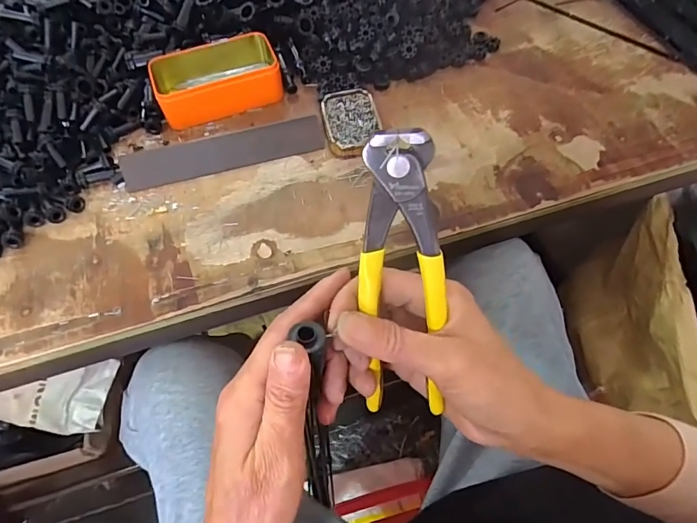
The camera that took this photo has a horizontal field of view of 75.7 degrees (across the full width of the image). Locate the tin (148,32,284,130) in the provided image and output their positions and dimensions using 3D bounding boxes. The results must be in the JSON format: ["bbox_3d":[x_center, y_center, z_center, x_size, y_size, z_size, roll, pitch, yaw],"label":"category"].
[{"bbox_3d":[-0.157,-0.220,0.535,0.144,0.048,0.084,-18,62,-9],"label":"tin"}]

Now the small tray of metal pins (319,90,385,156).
[{"bbox_3d":[0.003,-0.159,0.512,0.061,0.014,0.087,-11,61,-6],"label":"small tray of metal pins"}]

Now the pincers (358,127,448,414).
[{"bbox_3d":[0.027,0.013,0.232,0.042,0.158,0.017,-8,25,-4],"label":"pincers"}]

